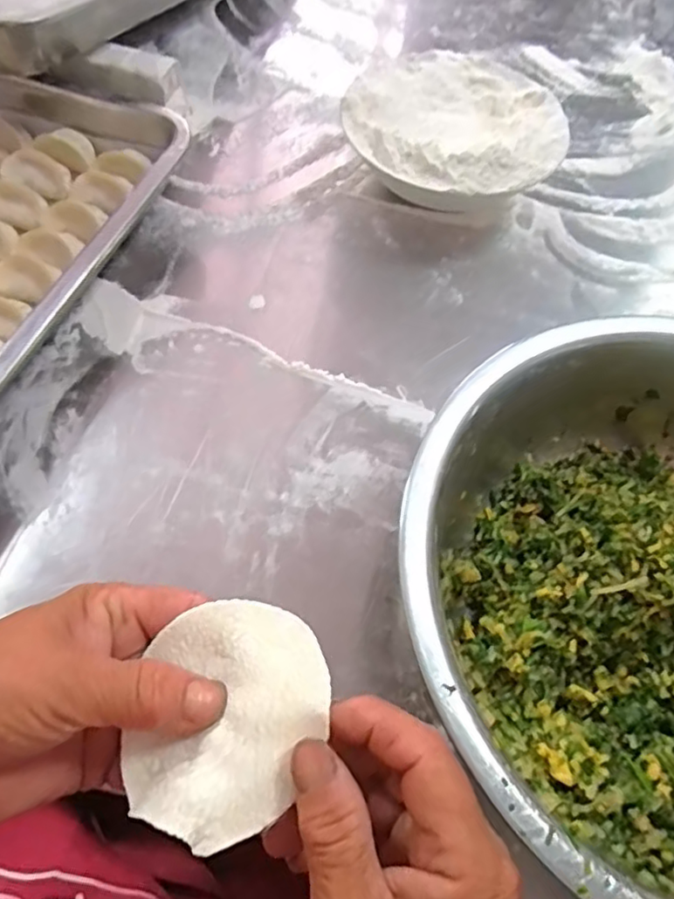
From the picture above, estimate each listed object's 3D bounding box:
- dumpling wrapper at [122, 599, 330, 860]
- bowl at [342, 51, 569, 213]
[{"bbox_3d":[-0.038,0.091,0.209,0.063,0.010,0.076,16,67,21],"label":"dumpling wrapper"},{"bbox_3d":[0.091,-0.249,0.488,0.166,0.069,0.167,2,61,-3],"label":"bowl"}]

